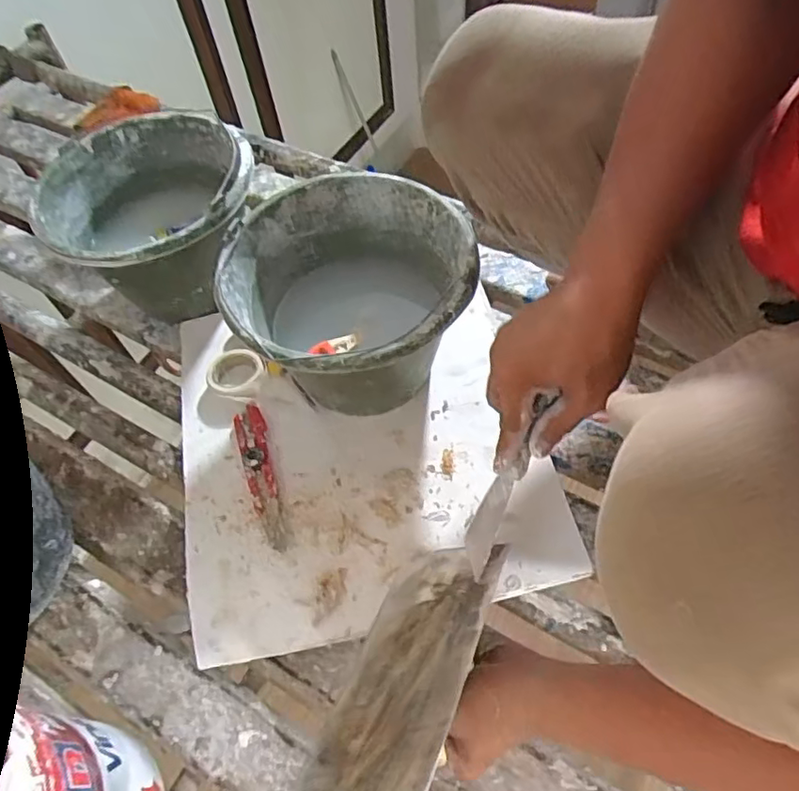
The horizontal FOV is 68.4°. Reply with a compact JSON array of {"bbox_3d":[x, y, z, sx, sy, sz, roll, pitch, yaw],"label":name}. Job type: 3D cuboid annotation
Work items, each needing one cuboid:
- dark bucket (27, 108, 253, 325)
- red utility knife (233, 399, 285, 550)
[{"bbox_3d":[-0.292,-0.210,0.741,0.238,0.170,0.241,-2,57,4],"label":"dark bucket"},{"bbox_3d":[-0.149,0.083,0.629,0.033,0.018,0.172,-18,59,-7],"label":"red utility knife"}]

